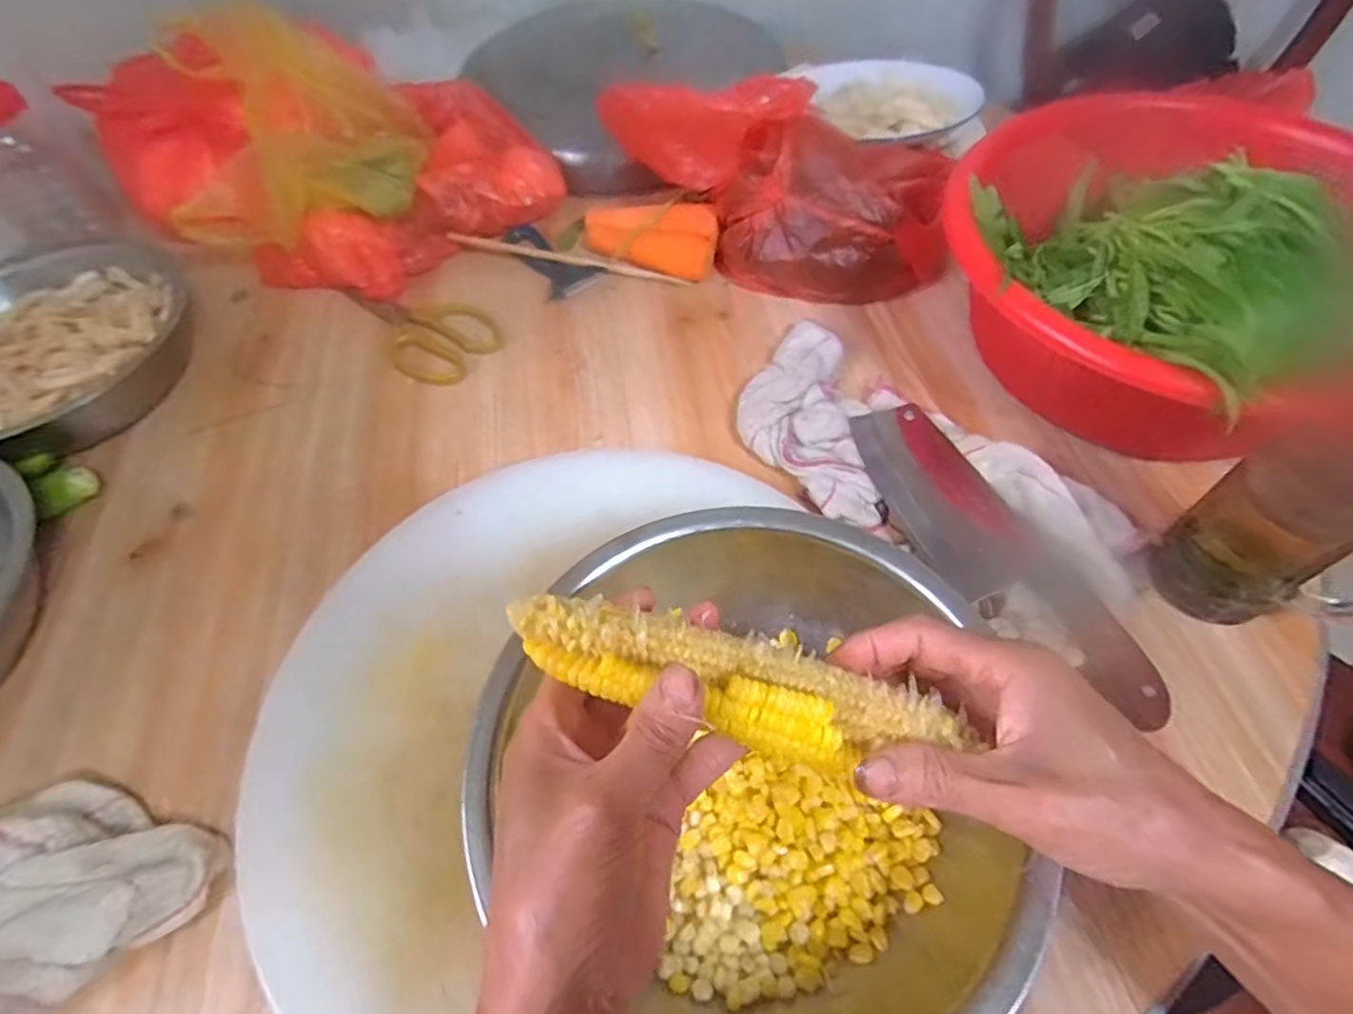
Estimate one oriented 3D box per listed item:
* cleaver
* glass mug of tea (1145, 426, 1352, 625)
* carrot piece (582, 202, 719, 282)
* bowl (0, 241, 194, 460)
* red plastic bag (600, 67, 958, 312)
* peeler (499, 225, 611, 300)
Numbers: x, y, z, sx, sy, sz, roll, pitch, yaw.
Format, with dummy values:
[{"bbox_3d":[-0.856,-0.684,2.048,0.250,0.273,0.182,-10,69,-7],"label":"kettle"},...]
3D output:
[{"bbox_3d":[0.221,0.031,0.485,0.078,0.031,0.278,-20,58,-9],"label":"cleaver"},{"bbox_3d":[0.377,0.024,0.409,0.064,0.142,0.100,-25,58,-12],"label":"glass mug of tea"},{"bbox_3d":[-0.032,-0.289,0.708,0.151,0.043,0.071,16,59,14],"label":"carrot piece"},{"bbox_3d":[-0.625,-0.166,0.647,0.239,0.085,0.287,10,58,10],"label":"bowl"},{"bbox_3d":[0.099,-0.326,0.648,0.350,0.167,0.148,17,60,15],"label":"red plastic bag"},{"bbox_3d":[-0.134,-0.274,0.726,0.061,0.012,0.129,-30,60,-15],"label":"peeler"}]

